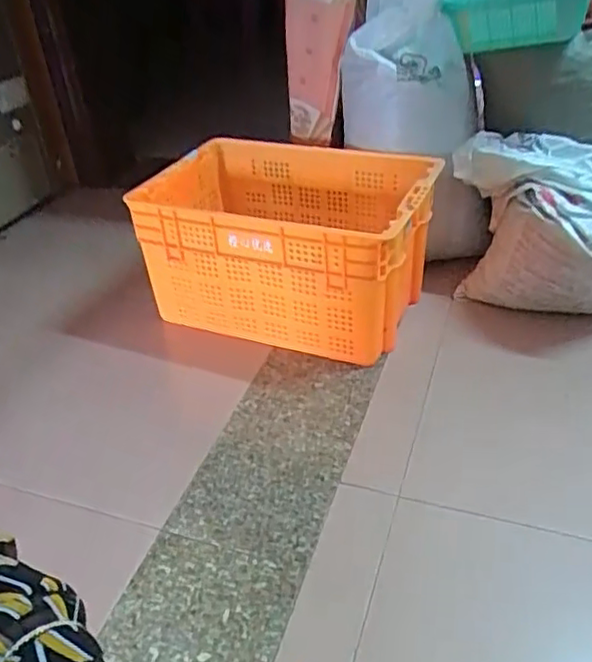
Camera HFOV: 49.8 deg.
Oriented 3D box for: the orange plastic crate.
[{"bbox_3d":[-0.017,-0.182,1.420,0.575,0.346,0.425,14,40,23],"label":"orange plastic crate"}]

